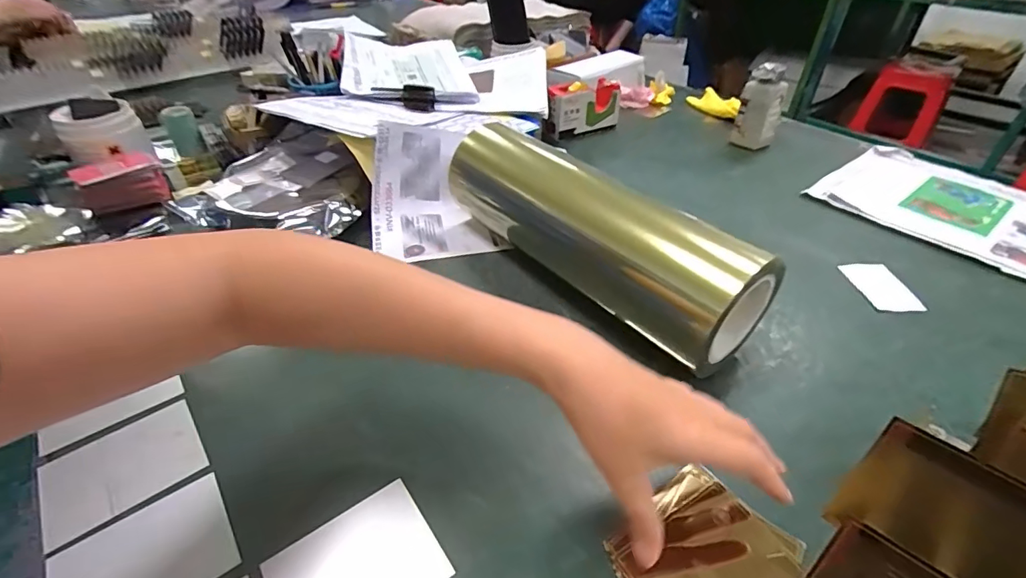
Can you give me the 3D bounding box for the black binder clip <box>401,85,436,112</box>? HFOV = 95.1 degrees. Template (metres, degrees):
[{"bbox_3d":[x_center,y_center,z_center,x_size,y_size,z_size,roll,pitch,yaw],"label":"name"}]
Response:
[{"bbox_3d":[-0.149,-0.301,0.743,0.049,0.038,0.017,-5,41,-5],"label":"black binder clip"}]

